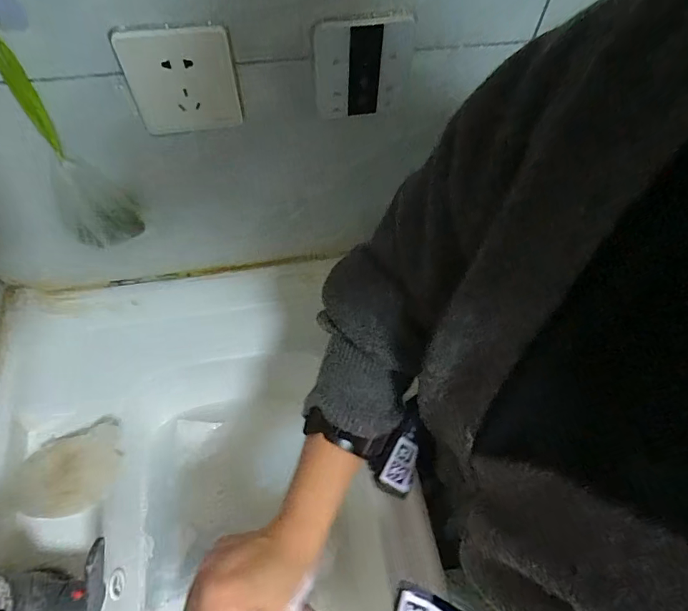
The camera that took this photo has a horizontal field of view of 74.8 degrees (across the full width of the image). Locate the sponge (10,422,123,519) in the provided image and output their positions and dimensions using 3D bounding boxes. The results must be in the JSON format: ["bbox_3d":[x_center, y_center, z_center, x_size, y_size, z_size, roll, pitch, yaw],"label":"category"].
[{"bbox_3d":[-0.309,0.189,0.511,0.106,0.028,0.080,-14,82,-27],"label":"sponge"}]

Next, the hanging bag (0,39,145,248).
[{"bbox_3d":[-0.263,-0.133,0.421,0.072,0.232,0.021,-15,63,-10],"label":"hanging bag"}]

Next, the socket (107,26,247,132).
[{"bbox_3d":[-0.136,-0.189,0.383,0.088,0.095,0.013,-12,62,-9],"label":"socket"}]

